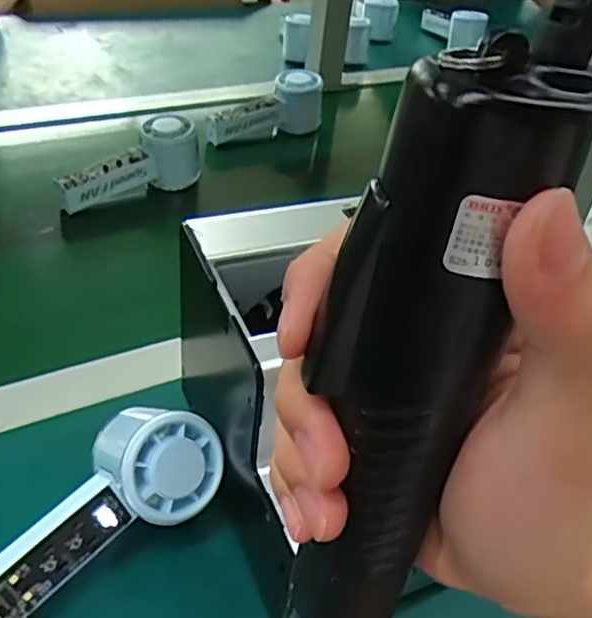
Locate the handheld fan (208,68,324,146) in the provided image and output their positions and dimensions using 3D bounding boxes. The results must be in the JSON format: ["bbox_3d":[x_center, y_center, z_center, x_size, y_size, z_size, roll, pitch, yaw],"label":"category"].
[{"bbox_3d":[-0.037,-0.236,0.794,0.154,0.070,0.046,-26,48,-14],"label":"handheld fan"}]

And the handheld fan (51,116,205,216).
[{"bbox_3d":[-0.167,-0.140,0.668,0.154,0.067,0.045,-33,53,-21],"label":"handheld fan"}]

